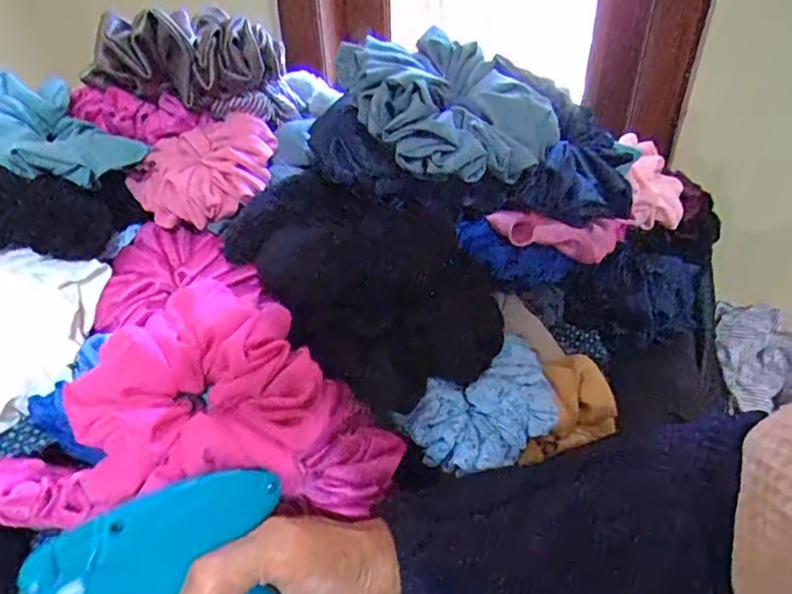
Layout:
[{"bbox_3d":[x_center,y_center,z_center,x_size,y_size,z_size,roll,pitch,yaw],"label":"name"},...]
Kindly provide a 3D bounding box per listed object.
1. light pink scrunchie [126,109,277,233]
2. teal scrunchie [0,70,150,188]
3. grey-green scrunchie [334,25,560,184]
[{"bbox_3d":[-0.129,-0.088,0.398,0.094,0.042,0.073,-26,43,-30],"label":"light pink scrunchie"},{"bbox_3d":[-0.228,-0.106,0.371,0.106,0.038,0.078,35,43,4],"label":"teal scrunchie"},{"bbox_3d":[0.034,-0.117,0.346,0.115,0.054,0.098,-15,38,-18],"label":"grey-green scrunchie"}]

